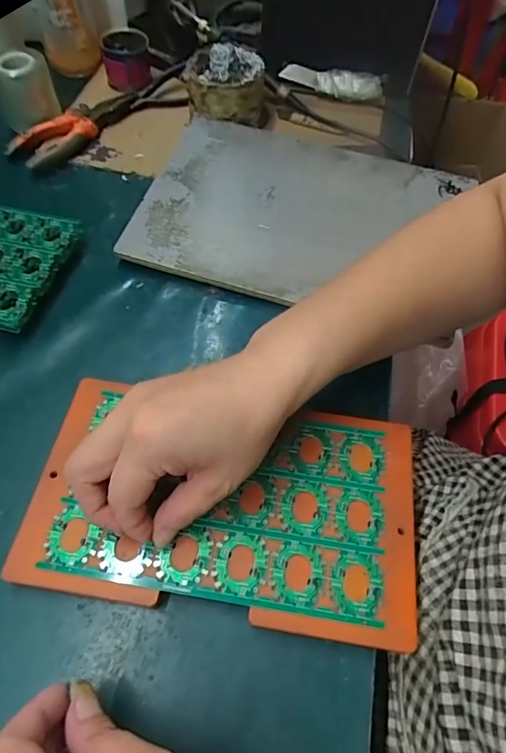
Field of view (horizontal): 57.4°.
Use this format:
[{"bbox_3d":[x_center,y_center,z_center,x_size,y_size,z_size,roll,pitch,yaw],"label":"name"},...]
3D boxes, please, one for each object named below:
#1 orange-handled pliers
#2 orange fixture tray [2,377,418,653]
[{"bbox_3d":[-0.164,-0.285,0.512,0.212,0.032,0.053,-32,63,-22],"label":"orange-handled pliers"},{"bbox_3d":[-0.019,0.077,0.297,0.239,0.016,0.137,9,56,3],"label":"orange fixture tray"}]

